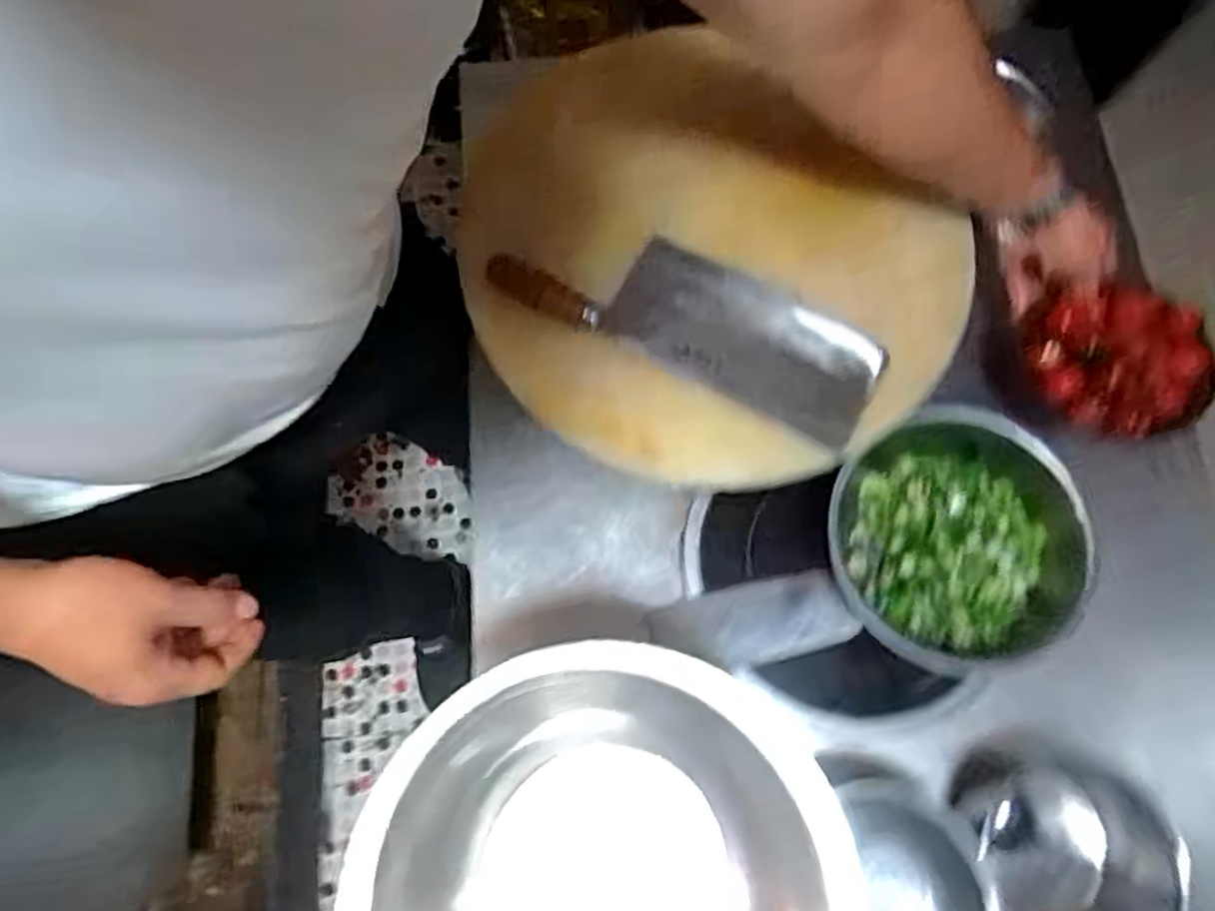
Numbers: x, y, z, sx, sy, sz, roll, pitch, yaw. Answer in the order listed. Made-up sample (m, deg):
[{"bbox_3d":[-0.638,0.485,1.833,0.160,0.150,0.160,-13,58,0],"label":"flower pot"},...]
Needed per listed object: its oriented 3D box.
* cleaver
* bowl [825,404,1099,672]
[{"bbox_3d":[0.072,-0.119,0.639,0.324,0.028,0.113,26,75,6],"label":"cleaver"},{"bbox_3d":[0.311,0.081,0.691,0.217,0.088,0.227,0,74,-1],"label":"bowl"}]

